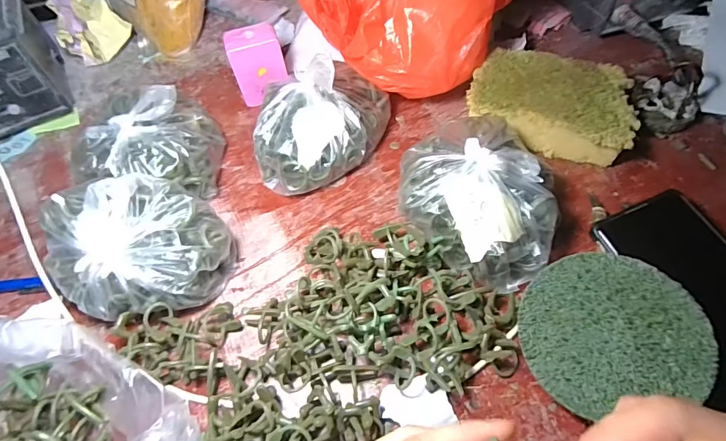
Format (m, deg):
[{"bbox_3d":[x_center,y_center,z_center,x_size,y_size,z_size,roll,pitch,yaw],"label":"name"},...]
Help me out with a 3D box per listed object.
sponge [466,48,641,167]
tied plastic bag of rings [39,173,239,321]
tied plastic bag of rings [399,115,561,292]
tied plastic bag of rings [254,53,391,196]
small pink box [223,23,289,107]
[{"bbox_3d":[0.170,-0.106,0.393,0.137,0.042,0.090,17,61,14],"label":"sponge"},{"bbox_3d":[-0.161,0.021,0.315,0.119,0.081,0.082,-11,58,-3],"label":"tied plastic bag of rings"},{"bbox_3d":[0.094,-0.025,0.330,0.123,0.054,0.118,30,65,21],"label":"tied plastic bag of rings"},{"bbox_3d":[-0.036,-0.092,0.366,0.123,0.100,0.097,-14,58,-4],"label":"tied plastic bag of rings"},{"bbox_3d":[-0.102,-0.153,0.423,0.048,0.062,0.032,-13,58,-4],"label":"small pink box"}]

